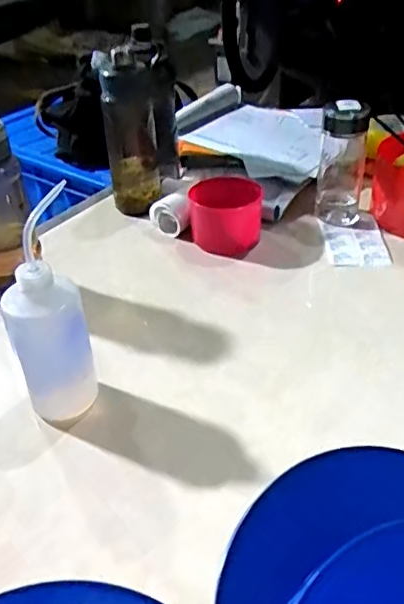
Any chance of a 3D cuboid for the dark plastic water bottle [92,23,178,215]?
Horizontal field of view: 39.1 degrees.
[{"bbox_3d":[-0.095,-0.274,0.888,0.105,0.239,0.113,-2,36,2],"label":"dark plastic water bottle"}]

